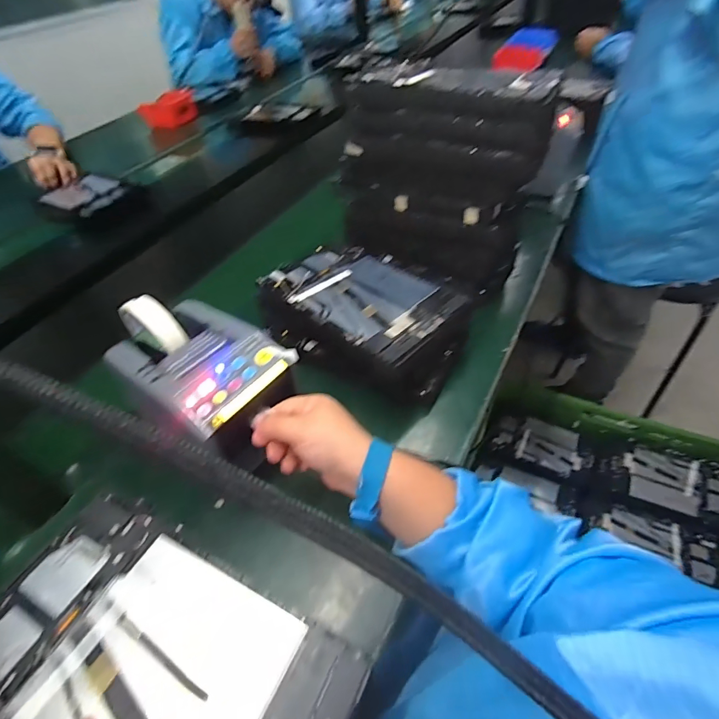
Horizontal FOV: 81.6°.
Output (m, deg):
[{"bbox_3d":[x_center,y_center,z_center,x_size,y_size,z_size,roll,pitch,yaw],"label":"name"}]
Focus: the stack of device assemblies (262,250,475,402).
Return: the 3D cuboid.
[{"bbox_3d":[0.005,-0.056,0.530,0.251,0.077,0.158,29,57,29],"label":"stack of device assemblies"}]

